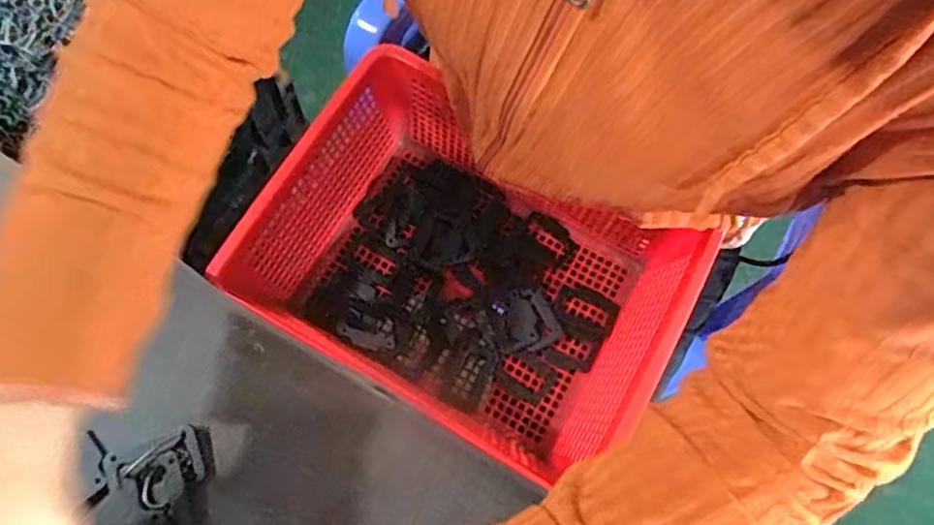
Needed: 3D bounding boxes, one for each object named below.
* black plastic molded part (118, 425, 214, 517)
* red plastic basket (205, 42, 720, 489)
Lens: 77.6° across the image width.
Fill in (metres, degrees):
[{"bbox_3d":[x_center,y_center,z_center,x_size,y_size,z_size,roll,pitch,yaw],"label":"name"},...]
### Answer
[{"bbox_3d":[-0.164,0.115,0.325,0.045,0.012,0.032,-37,76,-14],"label":"black plastic molded part"},{"bbox_3d":[0.000,0.007,0.449,0.292,0.104,0.206,31,72,8],"label":"red plastic basket"}]

